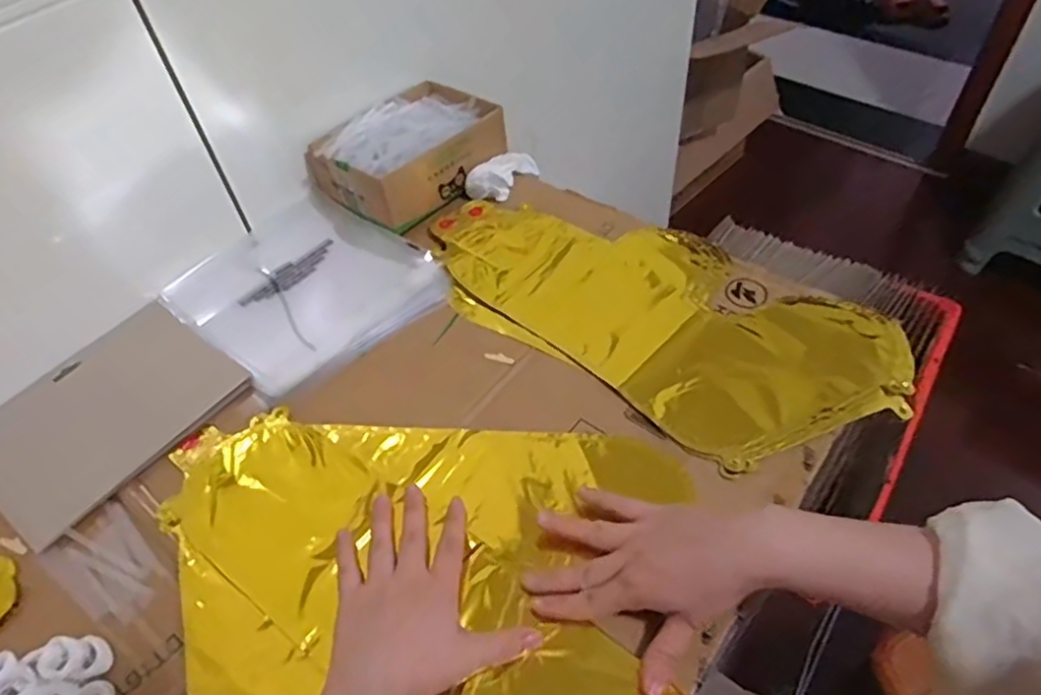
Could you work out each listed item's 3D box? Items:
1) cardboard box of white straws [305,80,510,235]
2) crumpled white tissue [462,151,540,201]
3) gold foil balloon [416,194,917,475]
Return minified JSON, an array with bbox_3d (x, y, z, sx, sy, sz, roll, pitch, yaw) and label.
[{"bbox_3d":[-0.119,-0.216,0.713,0.134,0.077,0.183,32,59,29],"label":"cardboard box of white straws"},{"bbox_3d":[-0.014,-0.197,0.730,0.041,0.032,0.101,27,44,25],"label":"crumpled white tissue"},{"bbox_3d":[0.109,-0.044,0.595,0.430,0.013,0.205,30,58,27],"label":"gold foil balloon"}]

